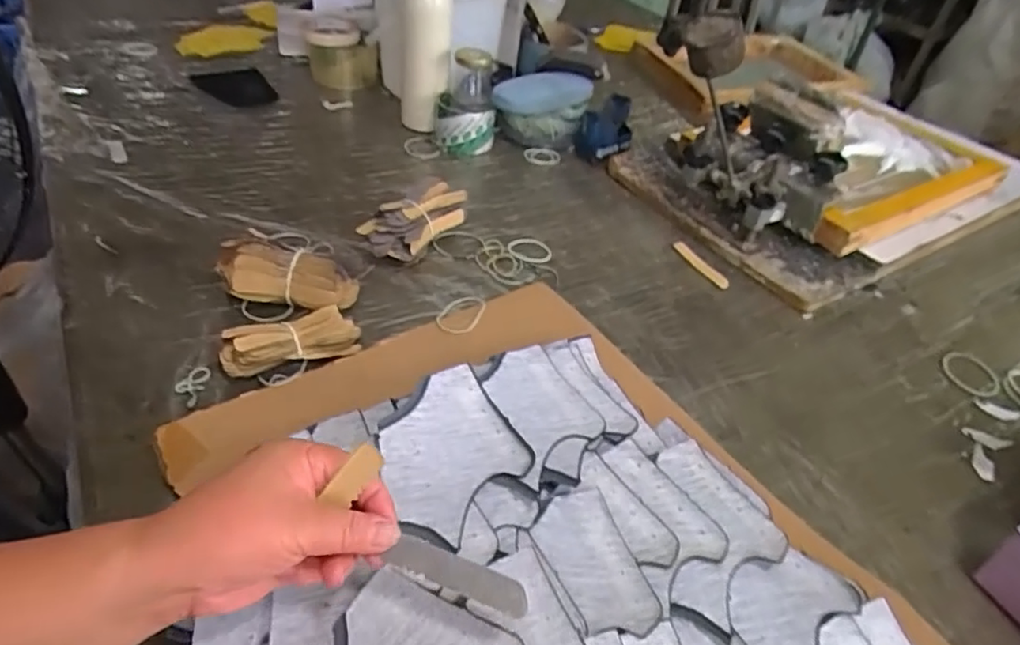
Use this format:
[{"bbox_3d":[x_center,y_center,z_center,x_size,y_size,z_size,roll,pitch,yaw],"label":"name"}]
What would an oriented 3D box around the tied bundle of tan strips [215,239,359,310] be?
[{"bbox_3d":[-0.205,-0.040,0.563,0.121,0.053,0.045,5,40,-2],"label":"tied bundle of tan strips"}]

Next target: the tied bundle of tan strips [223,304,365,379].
[{"bbox_3d":[-0.184,0.014,0.519,0.108,0.029,0.041,-13,44,-22],"label":"tied bundle of tan strips"}]

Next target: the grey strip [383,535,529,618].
[{"bbox_3d":[-0.027,0.130,0.320,0.077,0.007,0.018,17,41,16],"label":"grey strip"}]

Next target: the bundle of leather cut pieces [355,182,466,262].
[{"bbox_3d":[-0.102,-0.105,0.662,0.057,0.048,0.123,27,44,22],"label":"bundle of leather cut pieces"}]

